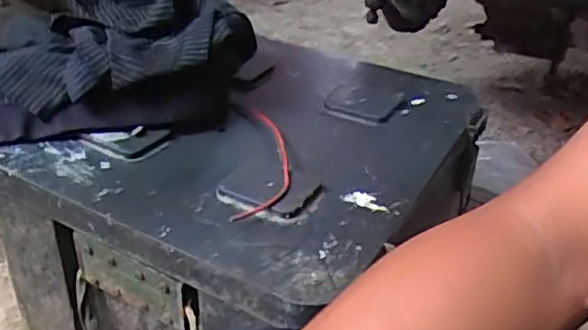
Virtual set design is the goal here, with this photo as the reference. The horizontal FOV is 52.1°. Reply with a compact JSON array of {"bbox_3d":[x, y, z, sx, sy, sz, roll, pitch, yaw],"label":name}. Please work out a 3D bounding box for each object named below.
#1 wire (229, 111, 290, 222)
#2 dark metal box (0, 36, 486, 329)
[{"bbox_3d":[-0.022,-0.003,0.509,0.040,0.008,0.177,1,33,3],"label":"wire"},{"bbox_3d":[-0.038,0.050,0.608,0.326,0.229,0.360,19,33,25],"label":"dark metal box"}]

